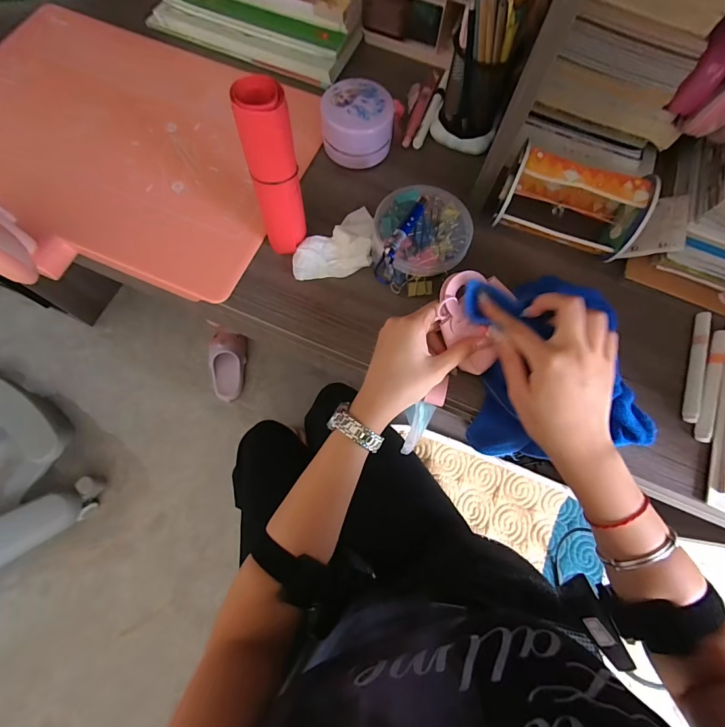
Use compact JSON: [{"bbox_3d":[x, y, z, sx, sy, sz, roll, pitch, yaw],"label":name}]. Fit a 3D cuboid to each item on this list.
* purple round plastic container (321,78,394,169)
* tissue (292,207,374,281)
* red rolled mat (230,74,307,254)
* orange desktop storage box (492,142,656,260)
[{"bbox_3d":[-0.006,-0.285,0.437,0.081,0.052,0.078,0,73,0],"label":"purple round plastic container"},{"bbox_3d":[-0.032,-0.136,0.407,0.089,0.024,0.080,-5,73,-2],"label":"tissue"},{"bbox_3d":[-0.079,-0.165,0.340,0.045,0.165,0.042,-15,74,-5],"label":"red rolled mat"},{"bbox_3d":[0.218,-0.170,0.390,0.129,0.077,0.073,21,74,6],"label":"orange desktop storage box"}]

